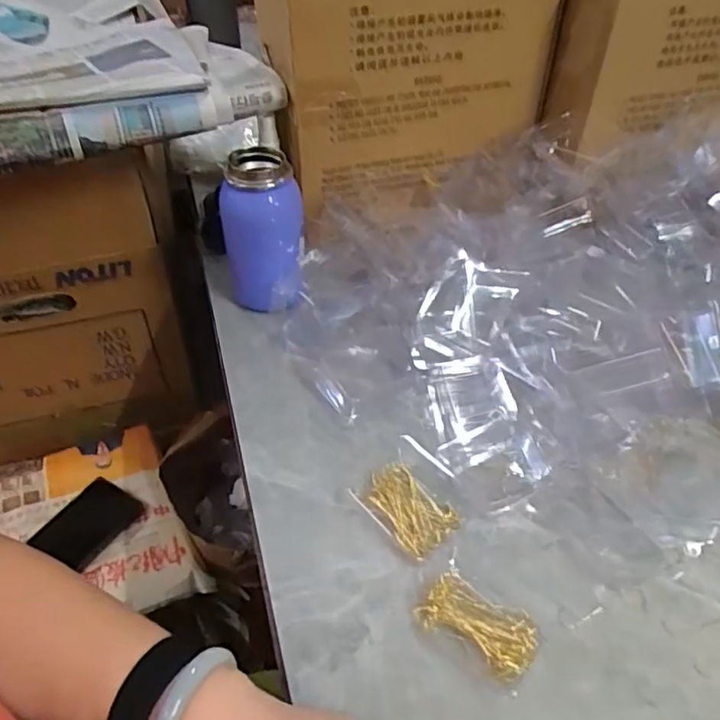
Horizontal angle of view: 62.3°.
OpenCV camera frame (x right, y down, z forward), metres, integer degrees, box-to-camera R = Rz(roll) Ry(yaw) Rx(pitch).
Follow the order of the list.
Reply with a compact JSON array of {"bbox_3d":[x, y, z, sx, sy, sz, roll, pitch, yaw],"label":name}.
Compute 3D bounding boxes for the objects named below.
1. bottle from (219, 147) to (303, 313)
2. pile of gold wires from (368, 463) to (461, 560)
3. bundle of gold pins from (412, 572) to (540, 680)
[{"bbox_3d":[-0.091,-0.119,0.553,0.072,0.123,0.068,-6,46,-9],"label":"bottle"},{"bbox_3d":[0.035,0.106,0.427,0.044,0.007,0.066,-29,53,-28],"label":"pile of gold wires"},{"bbox_3d":[0.073,0.163,0.368,0.069,0.018,0.037,25,49,20],"label":"bundle of gold pins"}]

